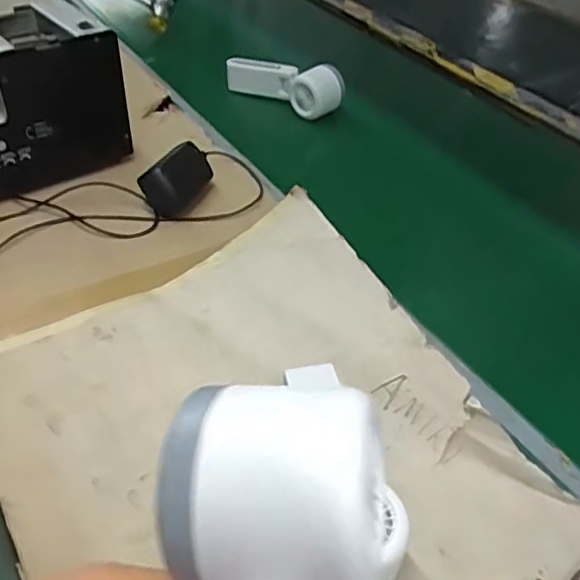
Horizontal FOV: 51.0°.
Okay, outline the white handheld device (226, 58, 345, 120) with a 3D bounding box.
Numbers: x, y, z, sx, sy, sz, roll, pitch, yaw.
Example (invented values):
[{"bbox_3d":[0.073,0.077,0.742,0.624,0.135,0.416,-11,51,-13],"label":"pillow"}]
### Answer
[{"bbox_3d":[-0.008,-0.277,0.819,0.162,0.053,0.076,6,42,2],"label":"white handheld device"}]

